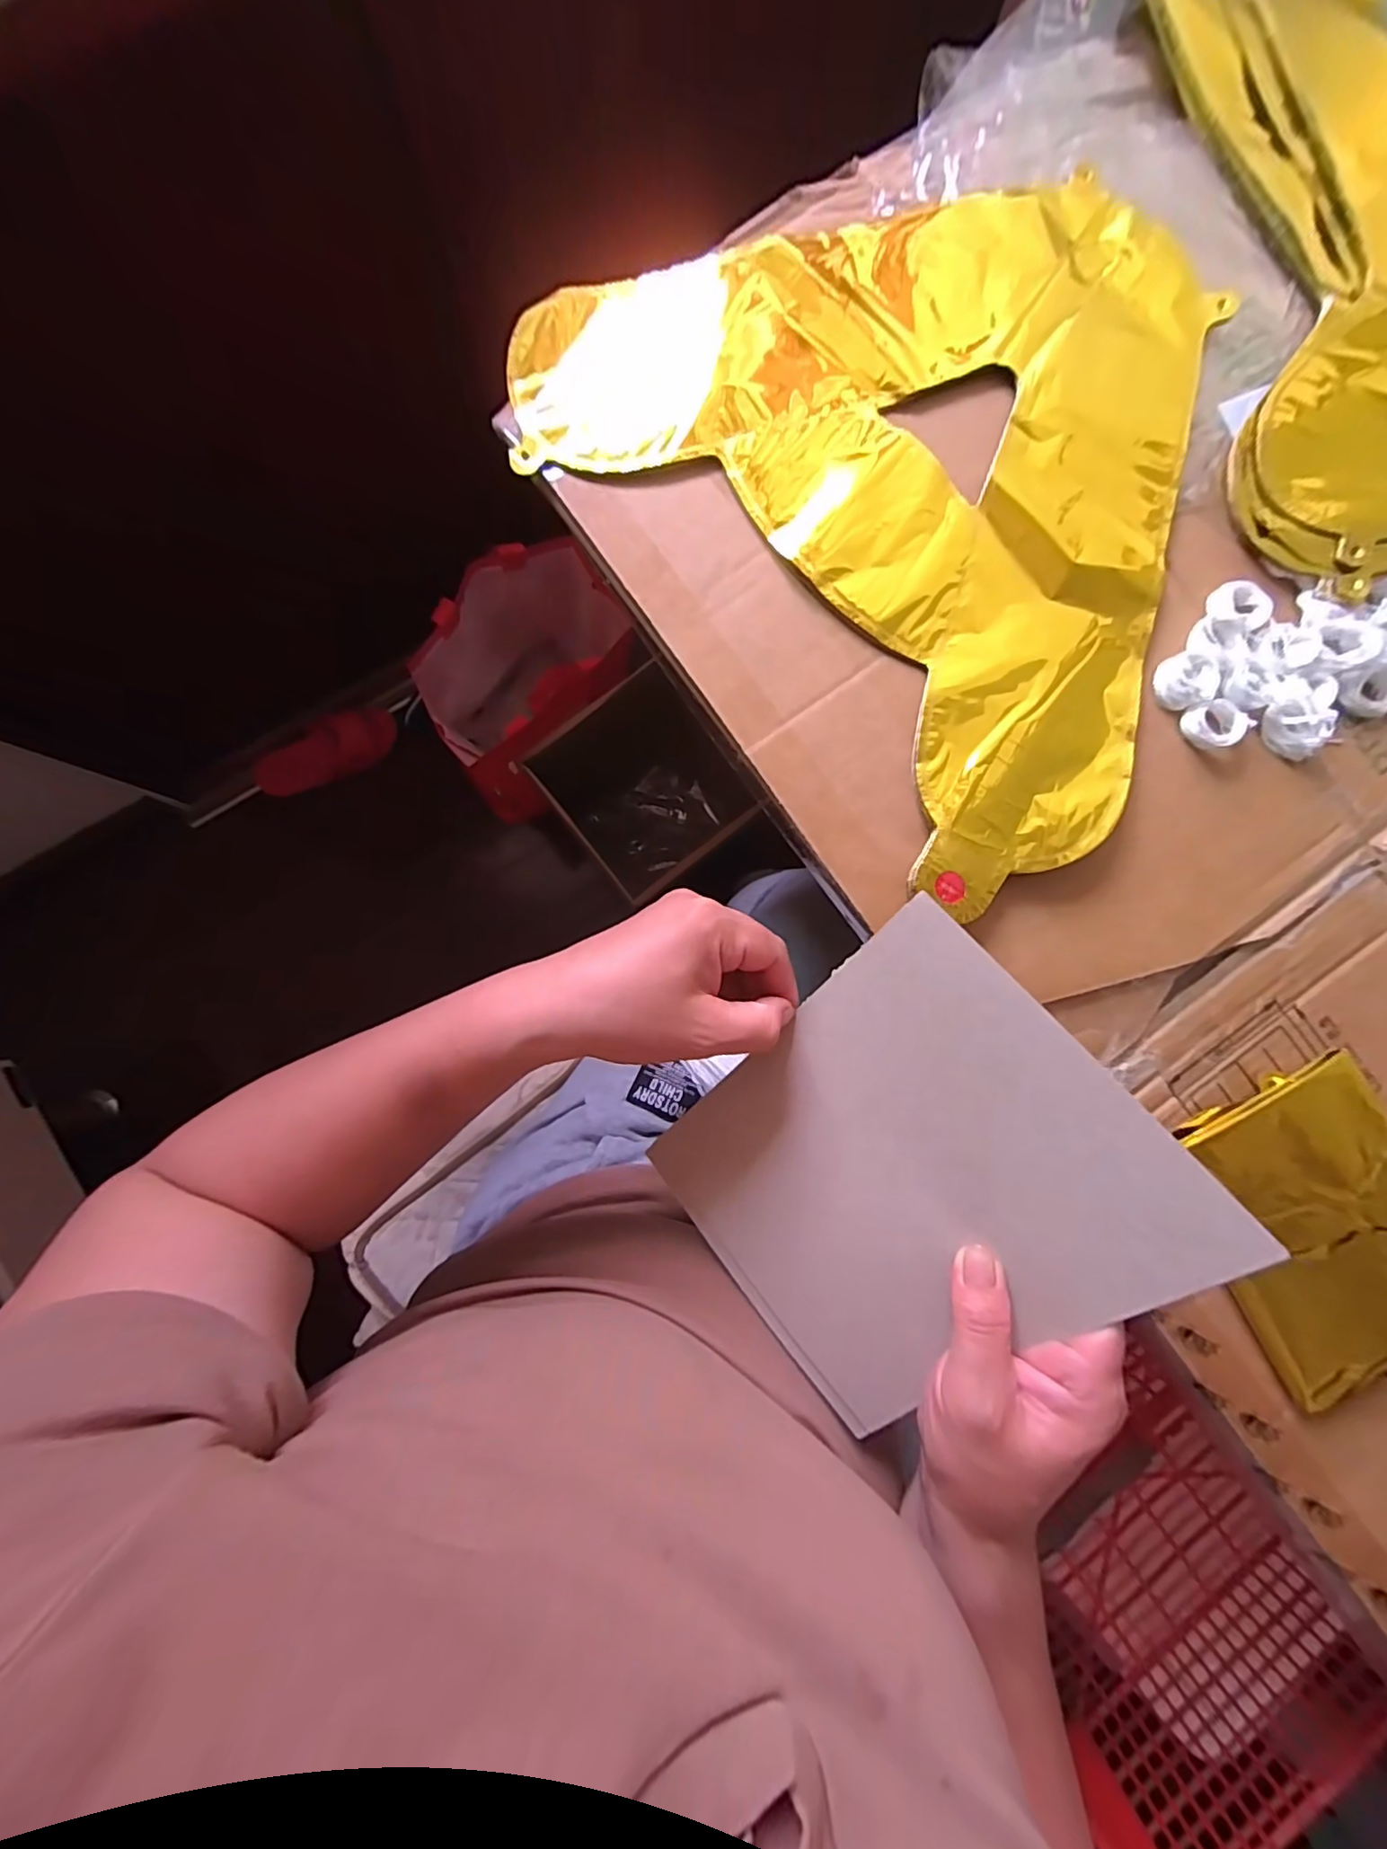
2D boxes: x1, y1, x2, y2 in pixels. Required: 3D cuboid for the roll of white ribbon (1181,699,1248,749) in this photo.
[{"bbox_3d":[0.271,-0.104,0.313,0.025,0.011,0.025,0,87,-1],"label":"roll of white ribbon"}]

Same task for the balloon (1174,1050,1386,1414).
[{"bbox_3d":[0.320,0.151,0.301,0.105,0.018,0.149,-25,88,-2],"label":"balloon"}]

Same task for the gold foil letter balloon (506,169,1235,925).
[{"bbox_3d":[0.137,-0.253,0.316,0.331,0.016,0.383,-41,89,-3],"label":"gold foil letter balloon"}]

